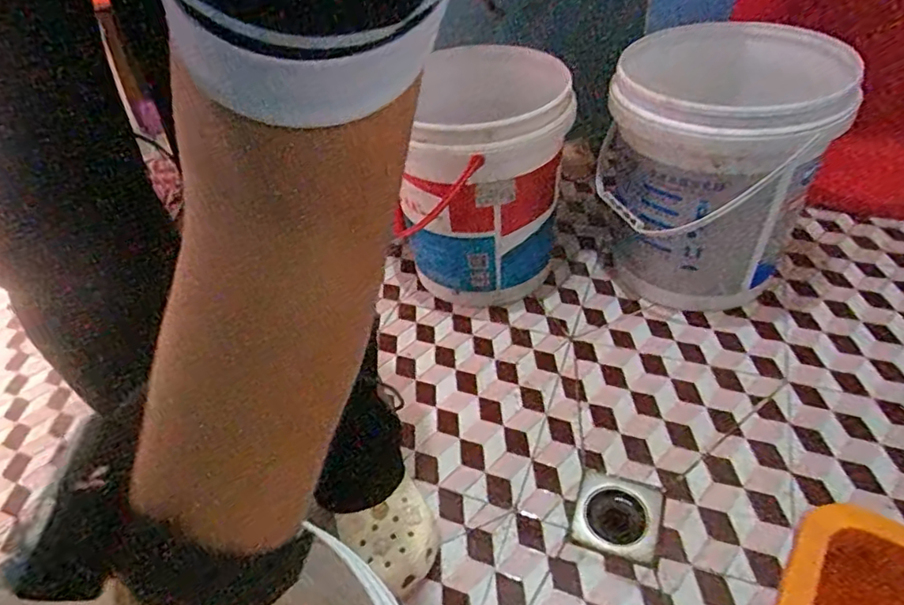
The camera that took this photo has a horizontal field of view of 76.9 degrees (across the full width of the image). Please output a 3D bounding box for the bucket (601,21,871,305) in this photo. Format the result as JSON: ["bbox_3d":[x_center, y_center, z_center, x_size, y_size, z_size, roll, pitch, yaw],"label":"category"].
[{"bbox_3d":[0.383,-0.182,0.869,0.305,0.356,0.295,10,45,19],"label":"bucket"}]

